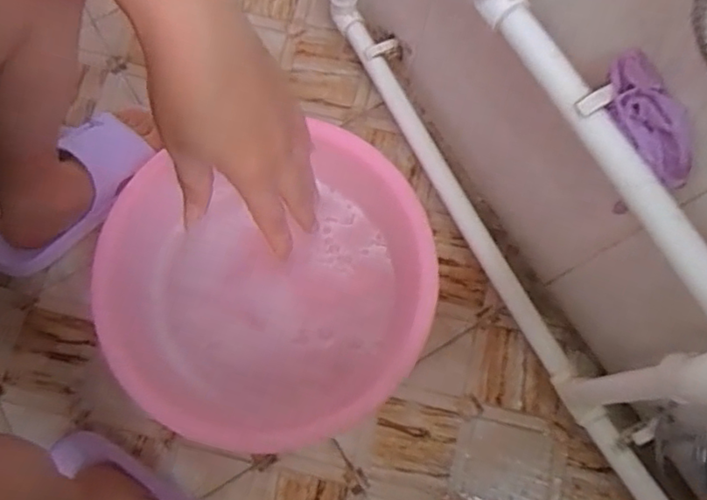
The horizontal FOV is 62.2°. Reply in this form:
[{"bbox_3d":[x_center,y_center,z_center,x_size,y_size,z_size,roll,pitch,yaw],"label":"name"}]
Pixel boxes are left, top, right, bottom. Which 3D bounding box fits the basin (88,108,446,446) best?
[{"bbox_3d":[-0.095,0.039,0.626,0.339,0.102,0.315,-18,77,-6],"label":"basin"}]

